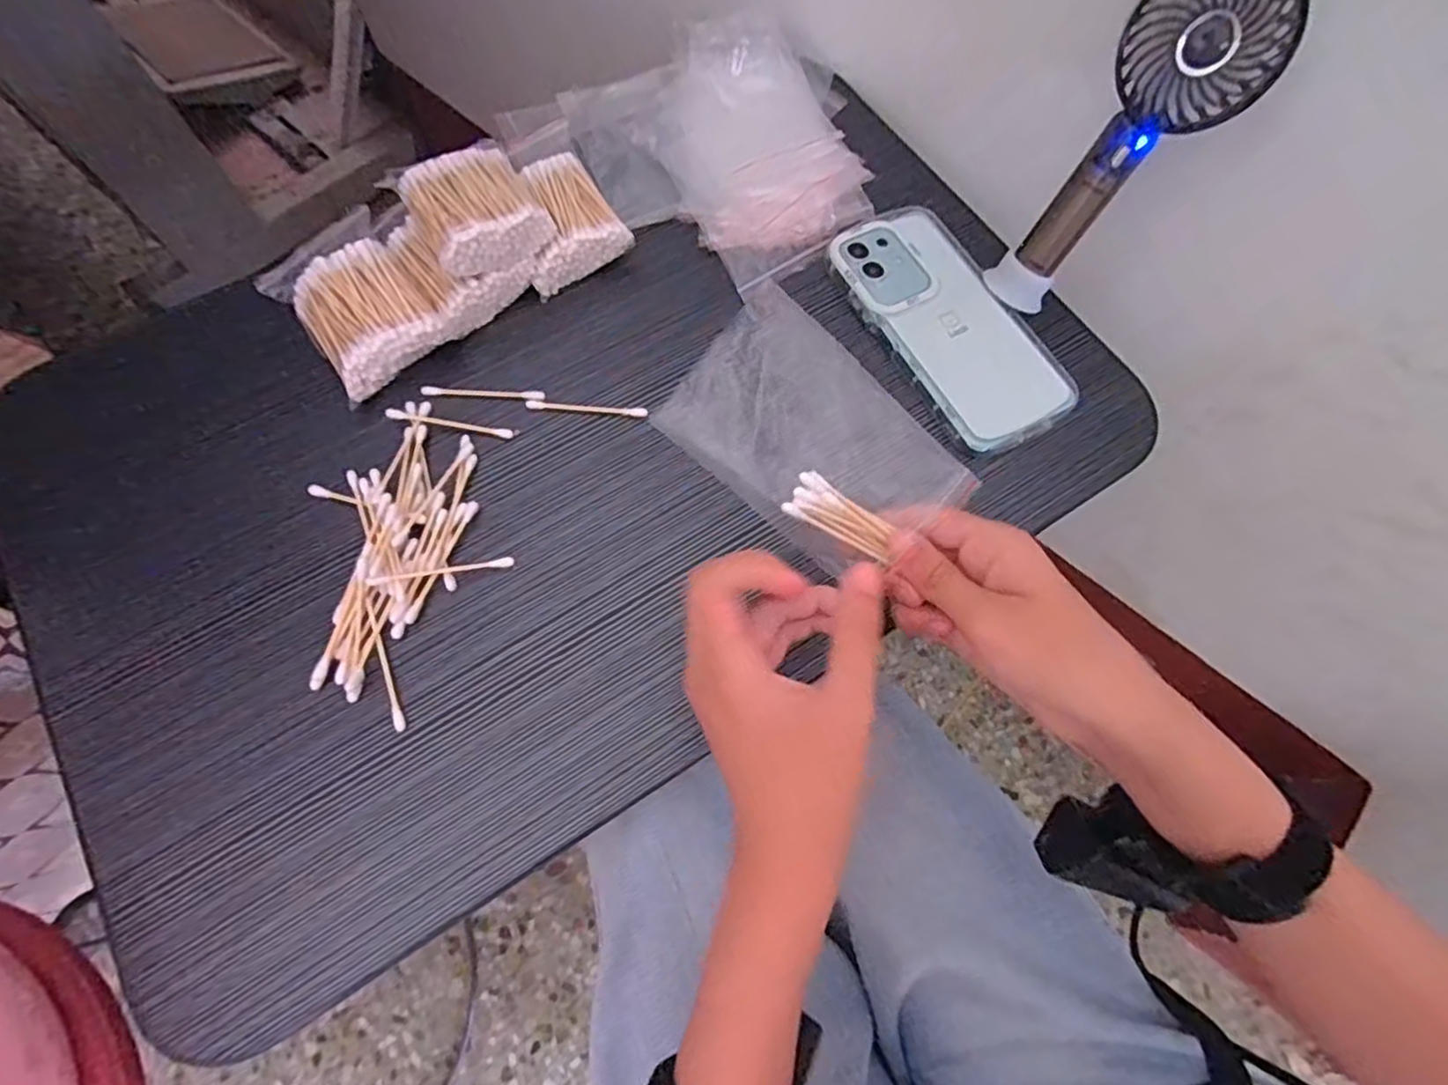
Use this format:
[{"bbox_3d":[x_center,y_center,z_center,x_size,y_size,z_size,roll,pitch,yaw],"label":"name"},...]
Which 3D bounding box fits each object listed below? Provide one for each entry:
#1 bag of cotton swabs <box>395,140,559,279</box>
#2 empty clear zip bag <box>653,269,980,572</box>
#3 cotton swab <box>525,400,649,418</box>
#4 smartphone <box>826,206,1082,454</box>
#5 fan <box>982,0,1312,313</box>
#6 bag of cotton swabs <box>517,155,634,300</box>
[{"bbox_3d":[-0.142,-0.192,0.383,0.064,0.027,0.076,-30,73,-12],"label":"bag of cotton swabs"},{"bbox_3d":[0.039,-0.042,0.290,0.118,0.006,0.075,41,101,-8],"label":"empty clear zip bag"},{"bbox_3d":[-0.078,-0.077,0.382,0.068,0.004,0.006,4,69,0],"label":"cotton swab"},{"bbox_3d":[0.135,-0.133,0.404,0.079,0.009,0.168,-29,72,-12],"label":"smartphone"},{"bbox_3d":[0.205,-0.201,0.348,0.039,0.173,0.065,-27,70,-36],"label":"fan"},{"bbox_3d":[-0.099,-0.197,0.413,0.062,0.029,0.070,-26,72,-11],"label":"bag of cotton swabs"}]

